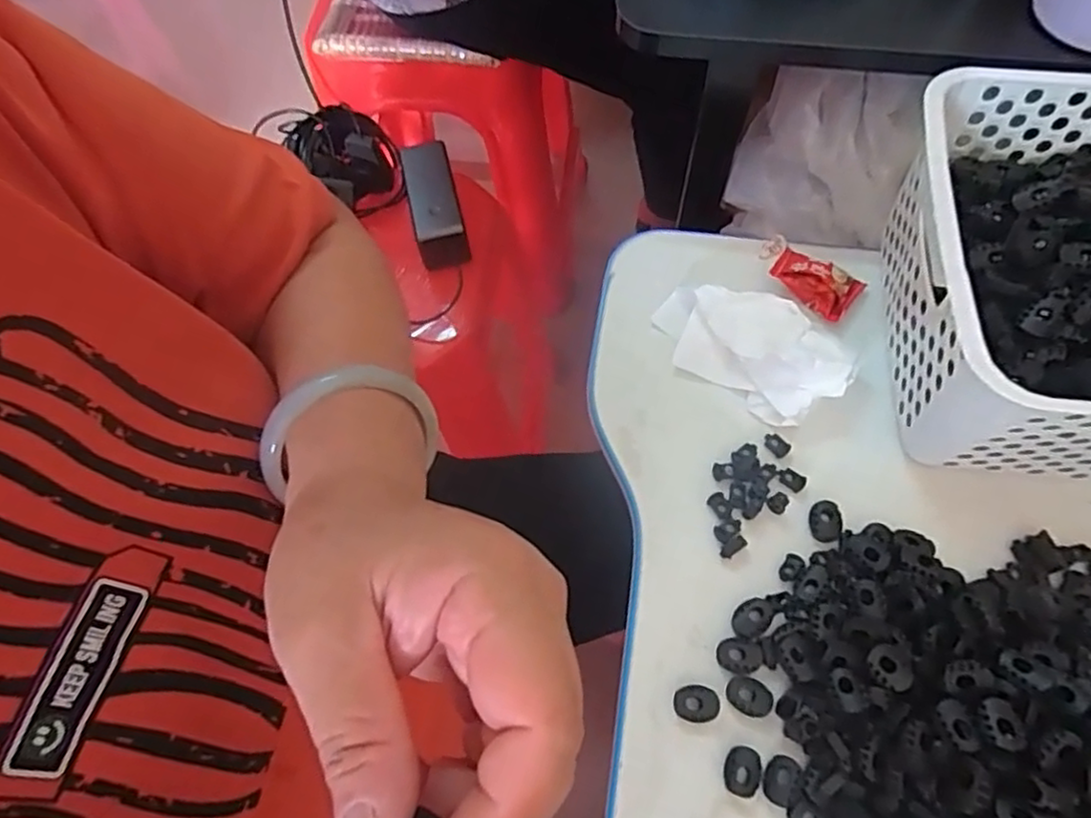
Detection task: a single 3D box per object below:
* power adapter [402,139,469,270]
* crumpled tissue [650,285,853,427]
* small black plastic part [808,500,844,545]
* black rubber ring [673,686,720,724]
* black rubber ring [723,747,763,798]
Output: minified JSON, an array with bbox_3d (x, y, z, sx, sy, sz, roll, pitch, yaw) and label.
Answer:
[{"bbox_3d":[-0.112,-0.205,0.669,0.047,0.034,0.136,-14,64,-3],"label":"power adapter"},{"bbox_3d":[0.124,-0.042,0.404,0.115,0.029,0.067,35,71,18],"label":"crumpled tissue"},{"bbox_3d":[0.153,0.061,0.364,0.017,0.004,0.022,14,66,10],"label":"small black plastic part"},{"bbox_3d":[0.075,0.147,0.334,0.021,0.009,0.017,-6,64,0],"label":"black rubber ring"},{"bbox_3d":[0.095,0.174,0.321,0.017,0.007,0.021,20,67,12],"label":"black rubber ring"}]

